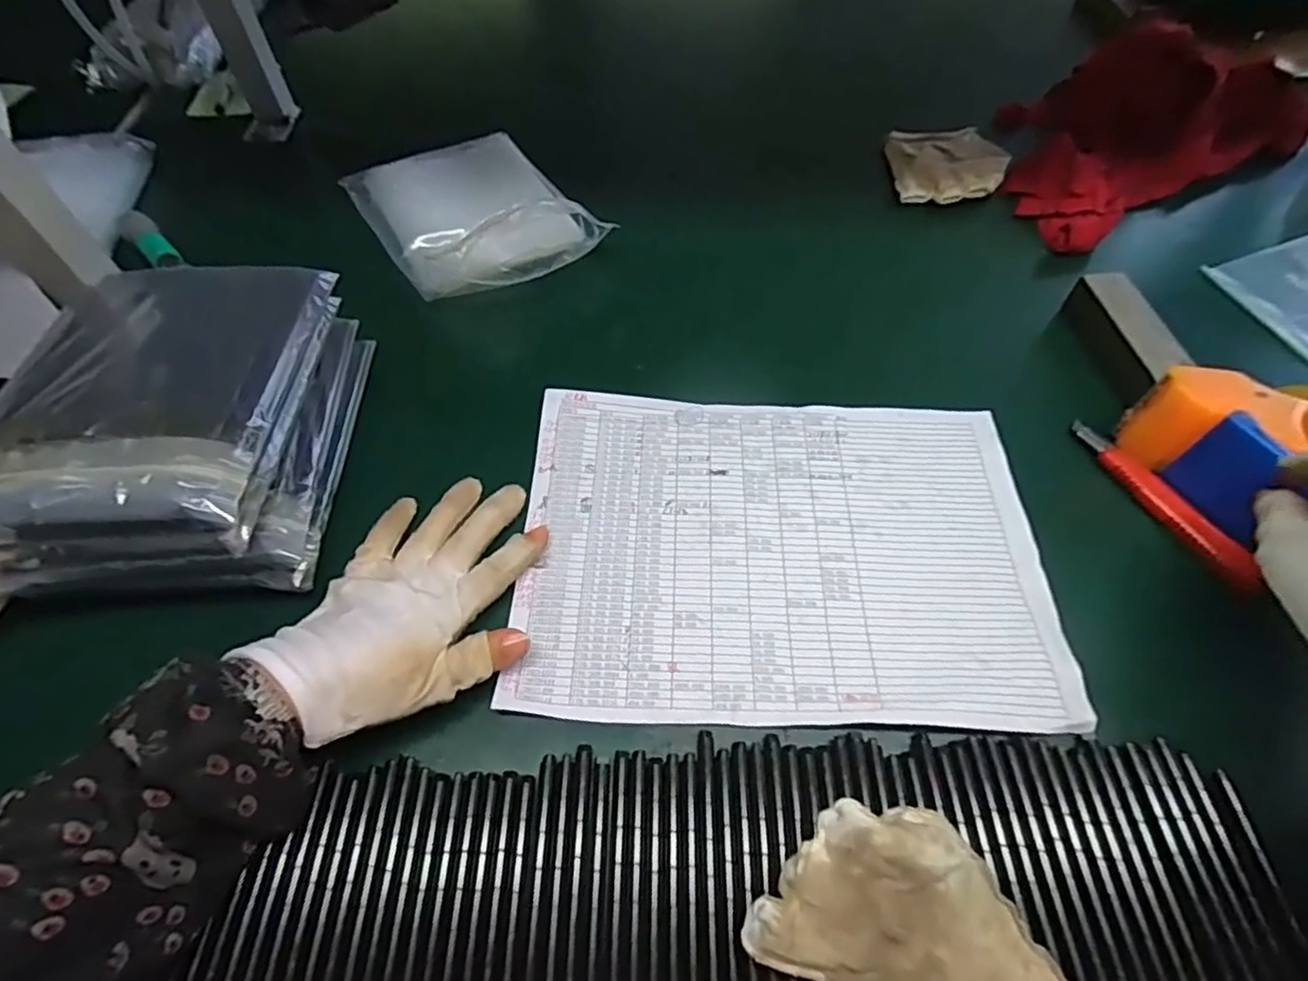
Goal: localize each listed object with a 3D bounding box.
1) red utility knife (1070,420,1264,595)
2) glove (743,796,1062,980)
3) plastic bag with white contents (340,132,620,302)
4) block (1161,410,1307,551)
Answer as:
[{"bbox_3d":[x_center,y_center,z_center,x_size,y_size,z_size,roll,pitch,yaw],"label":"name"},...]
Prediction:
[{"bbox_3d":[0.294,0.003,0.371,0.017,0.017,0.124,-19,58,-9],"label":"red utility knife"},{"bbox_3d":[0.101,0.179,0.236,0.117,0.050,0.092,39,67,24],"label":"glove"},{"bbox_3d":[-0.144,-0.230,0.519,0.154,0.040,0.221,-32,61,-16],"label":"plastic bag with white contents"},{"bbox_3d":[0.316,-0.005,0.350,0.016,0.051,0.056,-13,56,-7],"label":"block"}]

